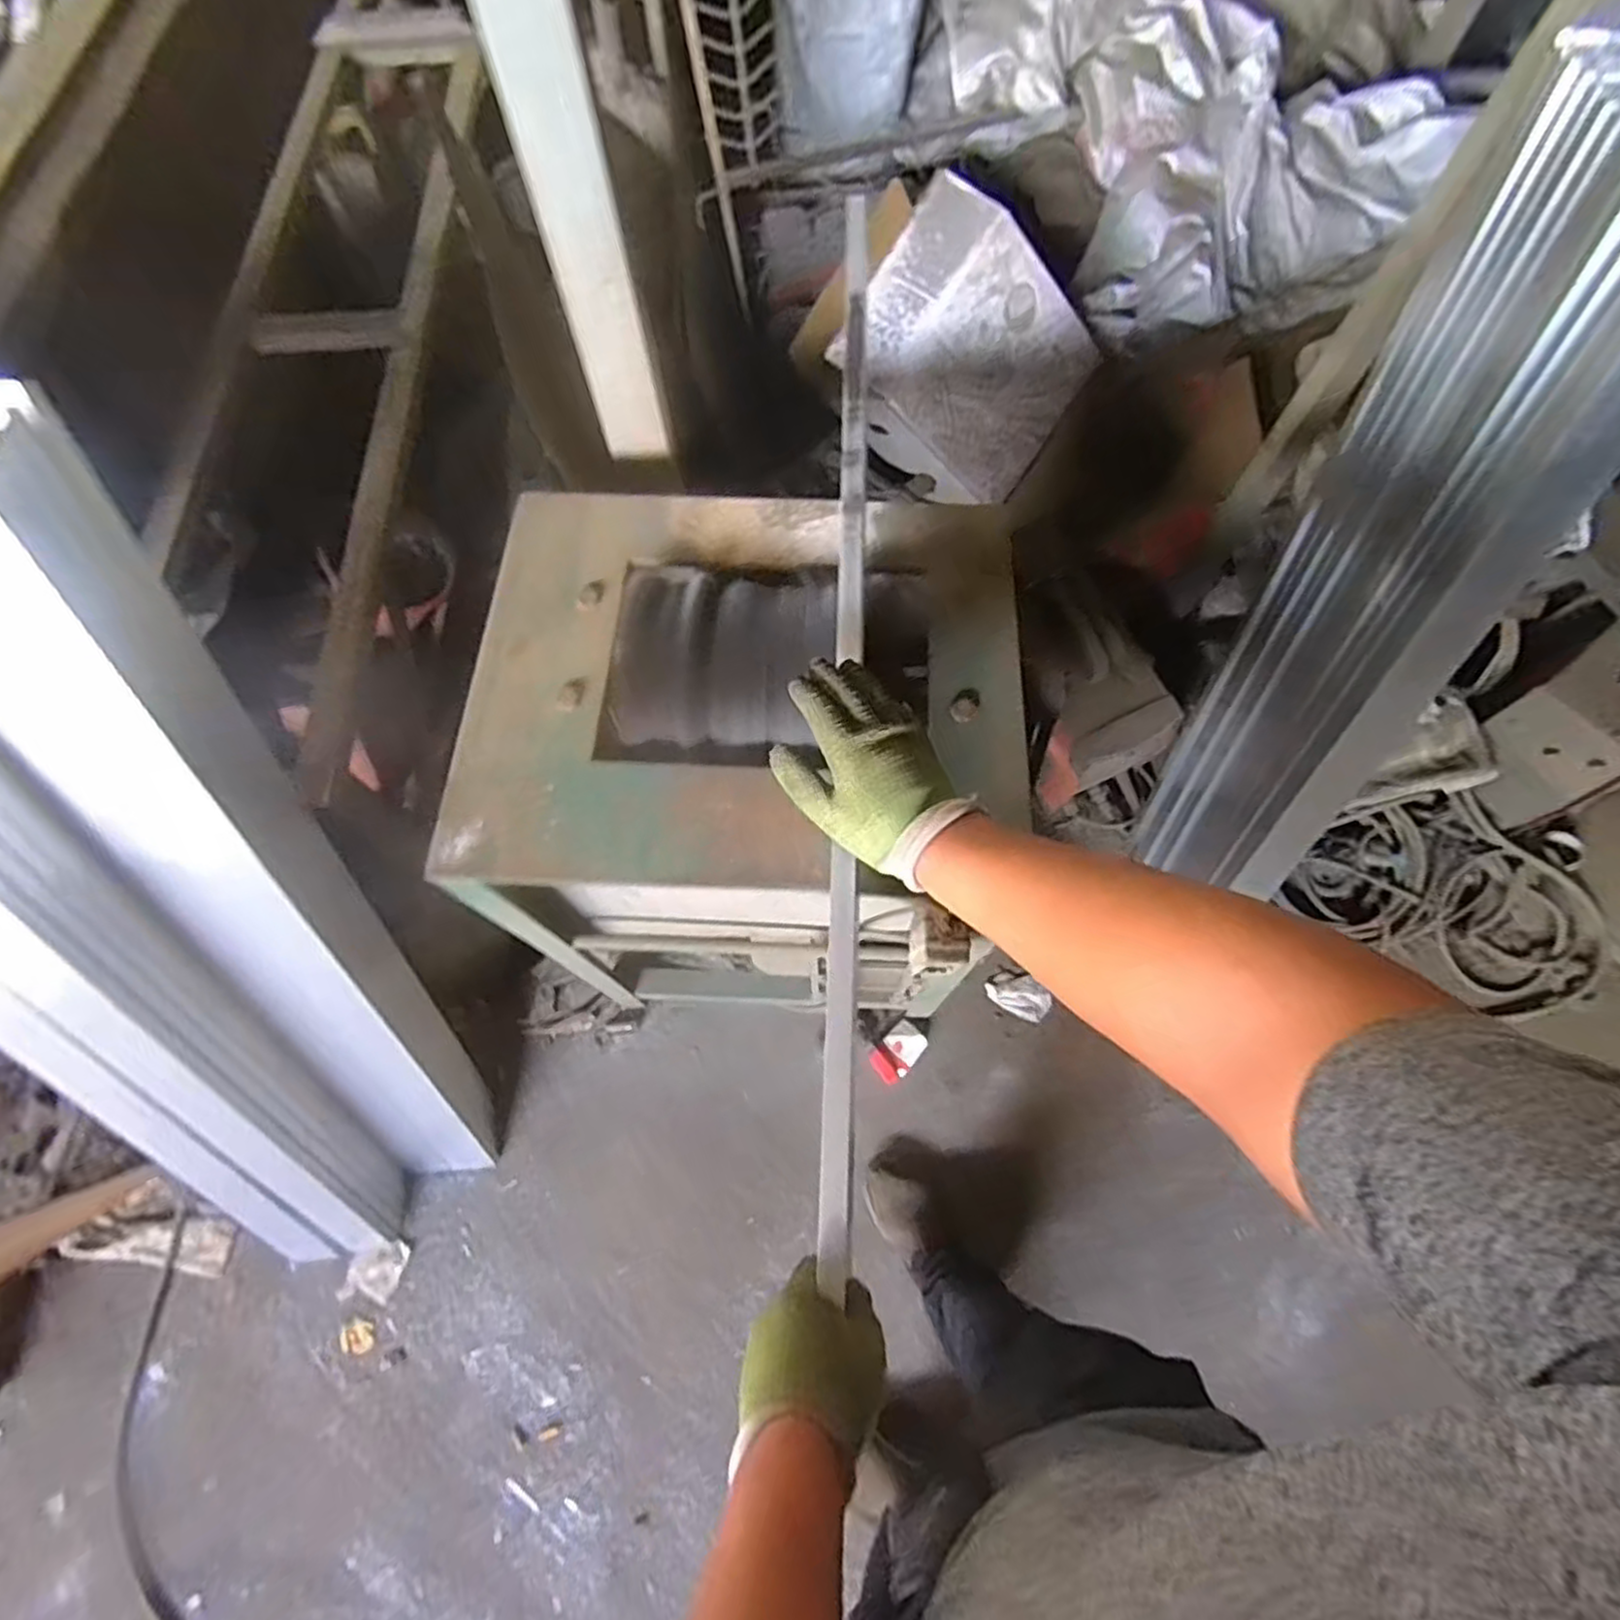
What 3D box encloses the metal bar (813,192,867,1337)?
[{"bbox_3d":[0.033,-0.153,0.657,0.024,0.030,1.005,2,74,1],"label":"metal bar"}]

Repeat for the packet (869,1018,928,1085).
[{"bbox_3d":[0.162,0.441,1.358,0.073,0.010,0.104,43,79,-2],"label":"packet"}]

